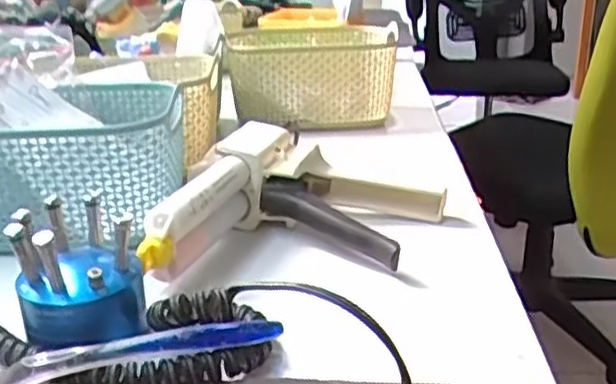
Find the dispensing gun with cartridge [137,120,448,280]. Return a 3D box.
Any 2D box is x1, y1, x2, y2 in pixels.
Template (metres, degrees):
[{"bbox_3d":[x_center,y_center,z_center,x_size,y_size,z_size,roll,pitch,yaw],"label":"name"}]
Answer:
[{"bbox_3d":[-0.002,0.012,0.440,0.158,0.056,0.169,4,22,13],"label":"dispensing gun with cartridge"}]

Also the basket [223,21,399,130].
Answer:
[{"bbox_3d":[0.004,-0.124,0.756,0.163,0.081,0.157,0,21,3],"label":"basket"}]

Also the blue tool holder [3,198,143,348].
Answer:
[{"bbox_3d":[-0.112,0.039,0.349,0.055,0.068,0.049,-9,23,-20],"label":"blue tool holder"}]

